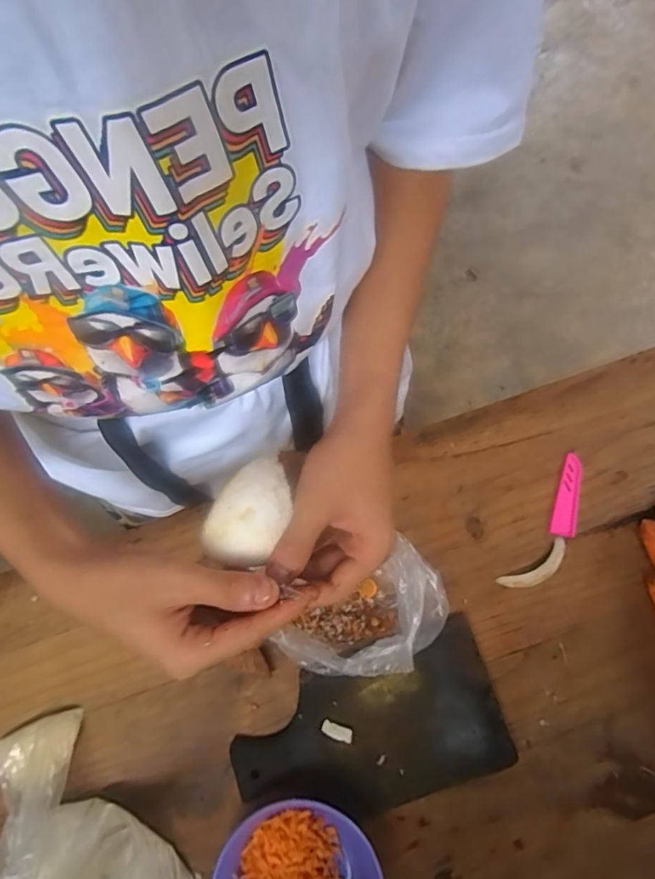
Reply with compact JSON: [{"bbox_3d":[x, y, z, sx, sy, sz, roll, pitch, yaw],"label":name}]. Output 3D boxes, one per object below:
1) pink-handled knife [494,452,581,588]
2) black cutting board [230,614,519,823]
[{"bbox_3d":[0.240,0.091,0.570,0.043,0.013,0.162,32,75,11],"label":"pink-handled knife"},{"bbox_3d":[0.040,0.289,0.527,0.259,0.017,0.134,-19,72,-5],"label":"black cutting board"}]

